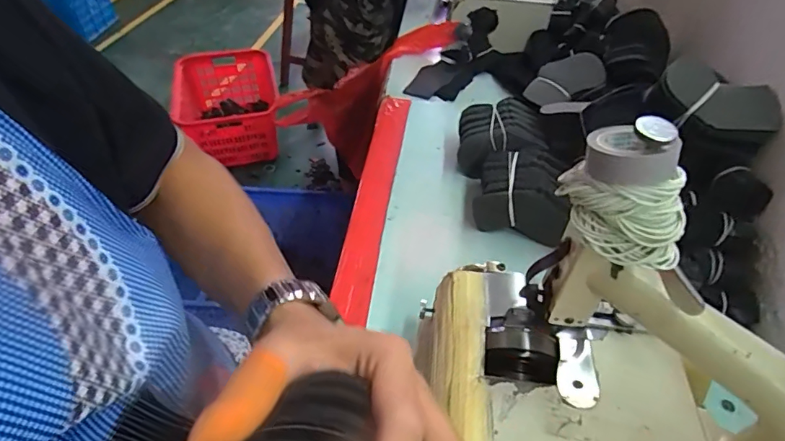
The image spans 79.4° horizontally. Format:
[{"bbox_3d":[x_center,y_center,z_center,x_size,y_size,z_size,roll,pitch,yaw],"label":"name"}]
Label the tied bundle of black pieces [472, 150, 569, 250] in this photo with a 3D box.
[{"bbox_3d":[0.199,-0.039,0.716,0.138,0.097,0.123,13,47,13],"label":"tied bundle of black pieces"}]

